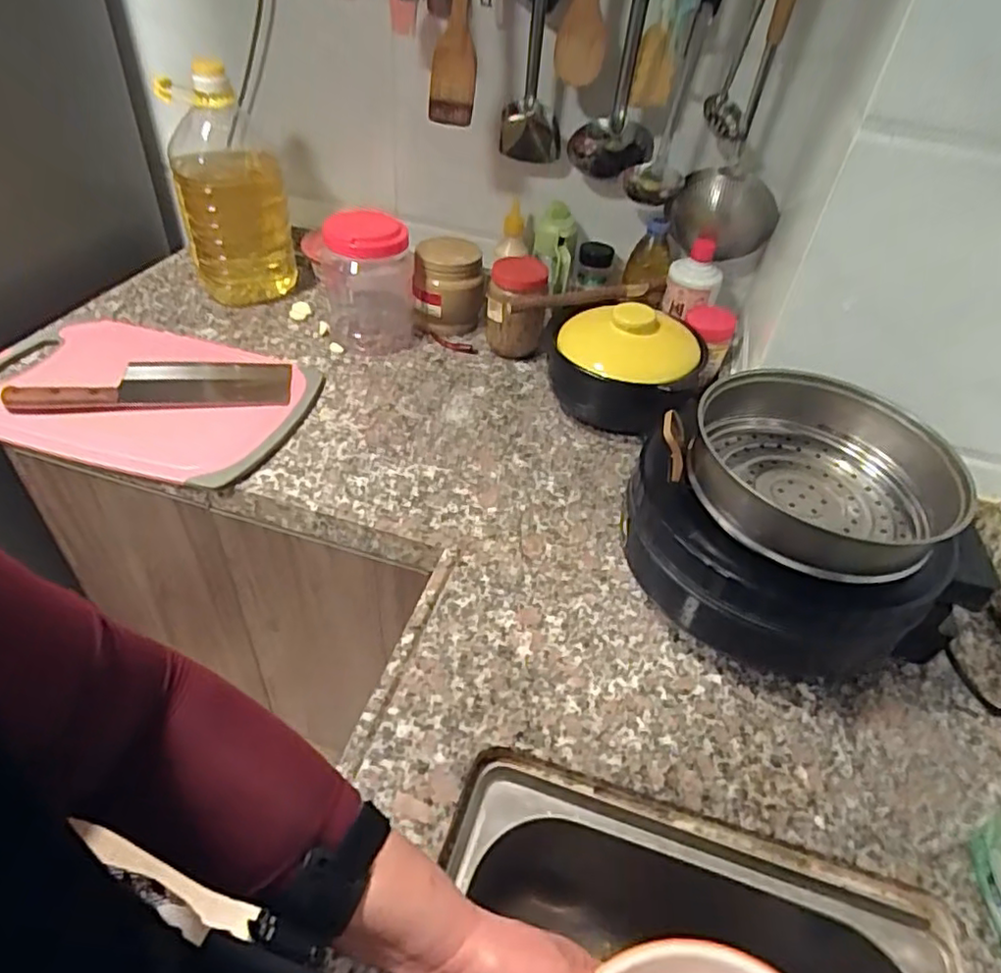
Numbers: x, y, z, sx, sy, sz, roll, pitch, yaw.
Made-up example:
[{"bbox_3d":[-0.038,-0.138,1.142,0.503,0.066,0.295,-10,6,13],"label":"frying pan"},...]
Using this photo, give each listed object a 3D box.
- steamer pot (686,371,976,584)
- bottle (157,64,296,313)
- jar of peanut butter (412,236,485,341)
[{"bbox_3d":[0.290,-0.018,0.593,0.205,0.070,0.228,-30,54,-33],"label":"steamer pot"},{"bbox_3d":[-0.407,-0.449,0.979,0.152,0.298,0.141,-7,45,-15],"label":"bottle"},{"bbox_3d":[-0.078,-0.314,1.009,0.101,0.124,0.102,4,43,-4],"label":"jar of peanut butter"}]

